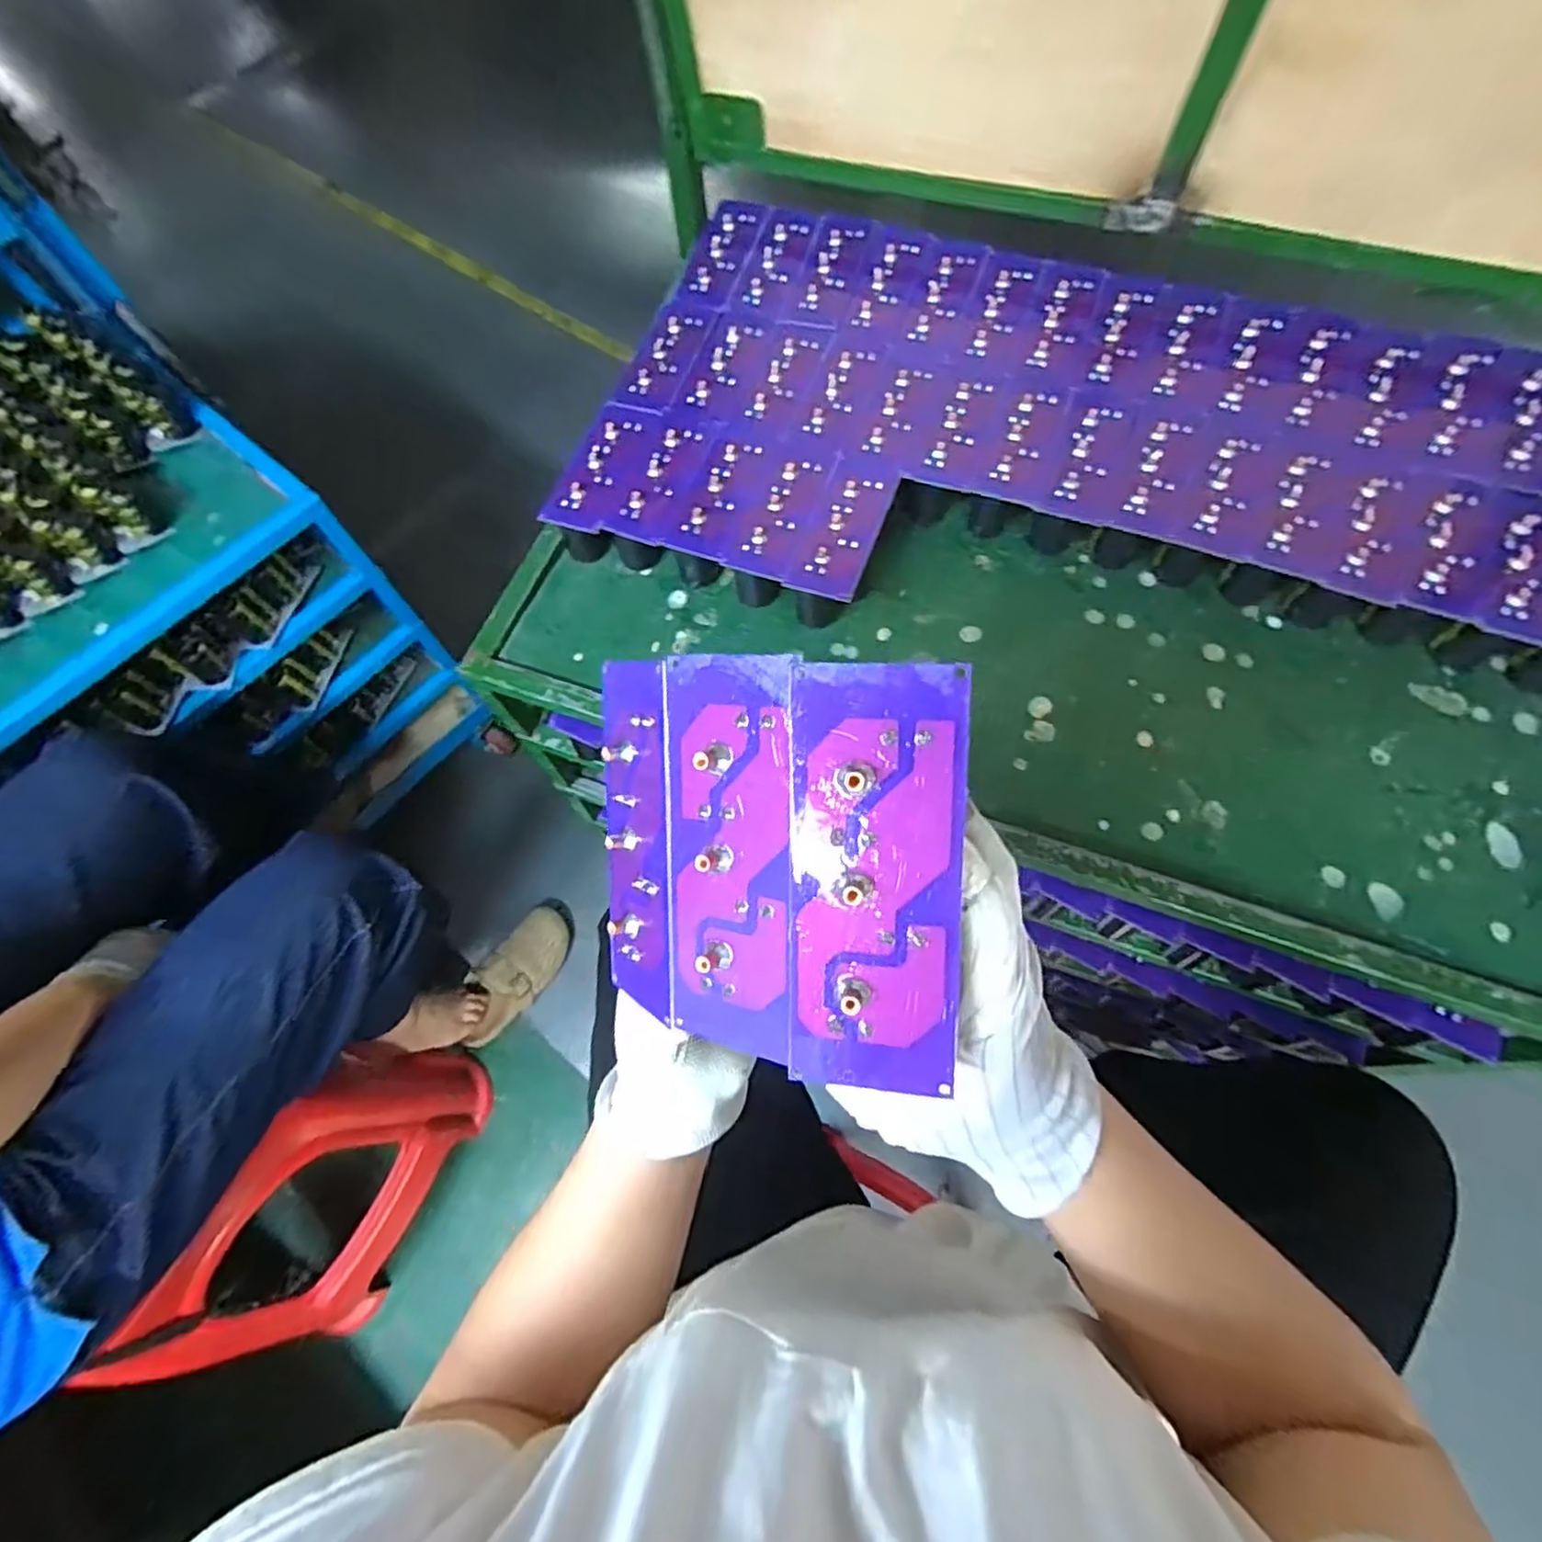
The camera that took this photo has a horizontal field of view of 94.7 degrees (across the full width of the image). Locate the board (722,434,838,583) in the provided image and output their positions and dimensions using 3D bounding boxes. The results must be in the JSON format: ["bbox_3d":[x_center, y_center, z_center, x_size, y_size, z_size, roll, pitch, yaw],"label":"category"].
[{"bbox_3d":[0.010,-0.213,0.573,0.052,0.006,0.136,18,70,10],"label":"board"}]

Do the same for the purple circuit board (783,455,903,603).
[{"bbox_3d":[0.057,-0.193,0.561,0.055,0.005,0.132,18,69,10],"label":"purple circuit board"}]

